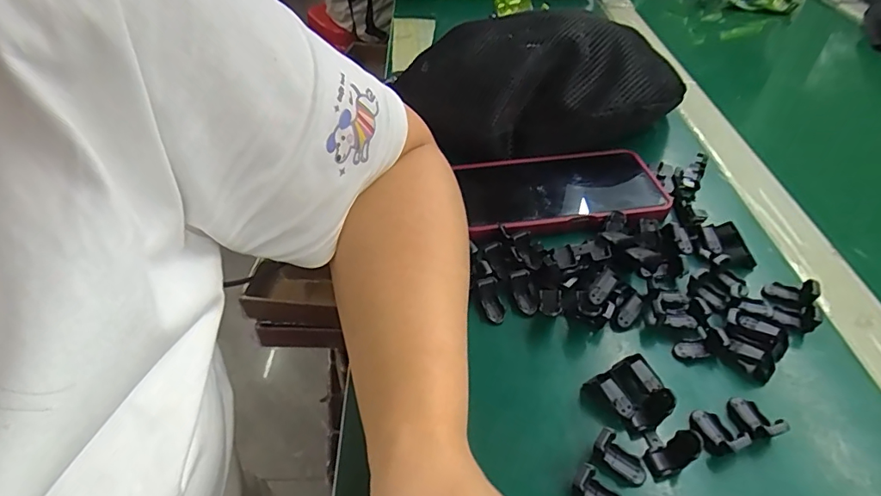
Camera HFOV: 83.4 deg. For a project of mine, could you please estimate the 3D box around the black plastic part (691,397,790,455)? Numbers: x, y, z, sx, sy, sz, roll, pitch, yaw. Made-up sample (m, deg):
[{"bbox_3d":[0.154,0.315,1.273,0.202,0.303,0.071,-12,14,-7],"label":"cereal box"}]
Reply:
[{"bbox_3d":[0.152,0.090,0.254,0.037,0.016,0.026,-13,46,-12],"label":"black plastic part"}]

